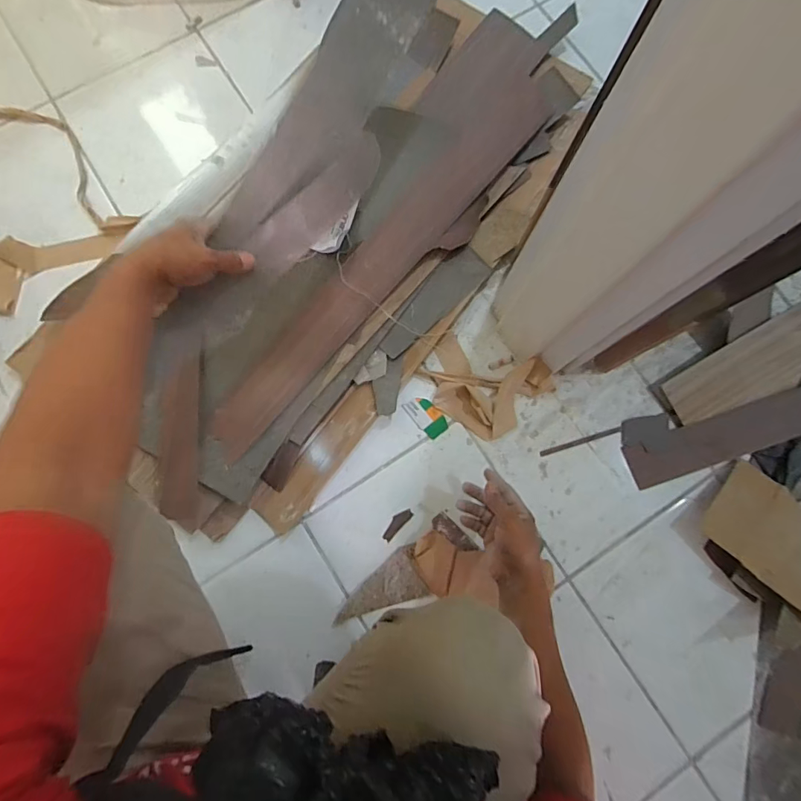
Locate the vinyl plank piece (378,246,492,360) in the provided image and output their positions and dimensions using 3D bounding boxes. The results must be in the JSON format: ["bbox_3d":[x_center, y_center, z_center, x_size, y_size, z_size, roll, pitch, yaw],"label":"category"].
[{"bbox_3d":[0.053,-0.164,0.762,0.066,0.005,0.229,45,80,2],"label":"vinyl plank piece"}]

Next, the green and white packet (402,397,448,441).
[{"bbox_3d":[0.043,0.025,0.745,0.042,0.004,0.073,-40,82,-8],"label":"green and white packet"}]

